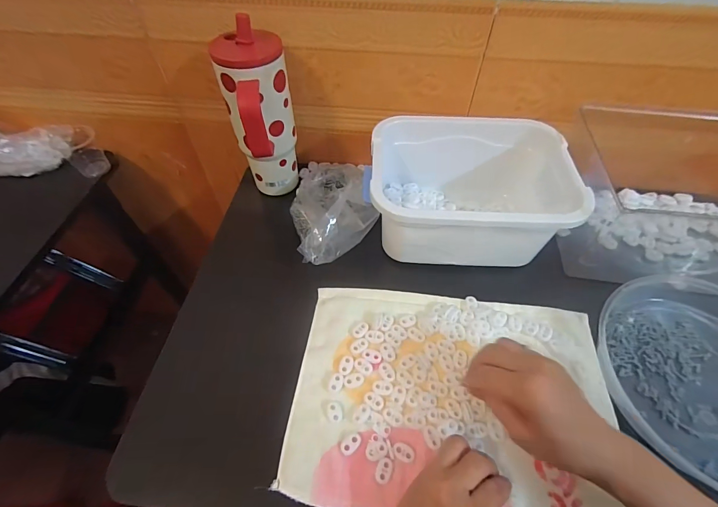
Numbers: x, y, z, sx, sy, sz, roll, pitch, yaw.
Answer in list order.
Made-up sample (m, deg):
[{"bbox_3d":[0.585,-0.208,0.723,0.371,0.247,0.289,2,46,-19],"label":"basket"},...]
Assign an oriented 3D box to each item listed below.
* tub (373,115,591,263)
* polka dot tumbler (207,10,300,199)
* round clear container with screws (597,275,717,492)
[{"bbox_3d":[0.142,-0.091,0.473,0.247,0.116,0.177,8,56,4],"label":"tub"},{"bbox_3d":[-0.137,-0.168,0.469,0.076,0.209,0.111,12,56,7],"label":"polka dot tumbler"},{"bbox_3d":[0.386,0.126,0.376,0.214,0.037,0.244,5,56,2],"label":"round clear container with screws"}]

